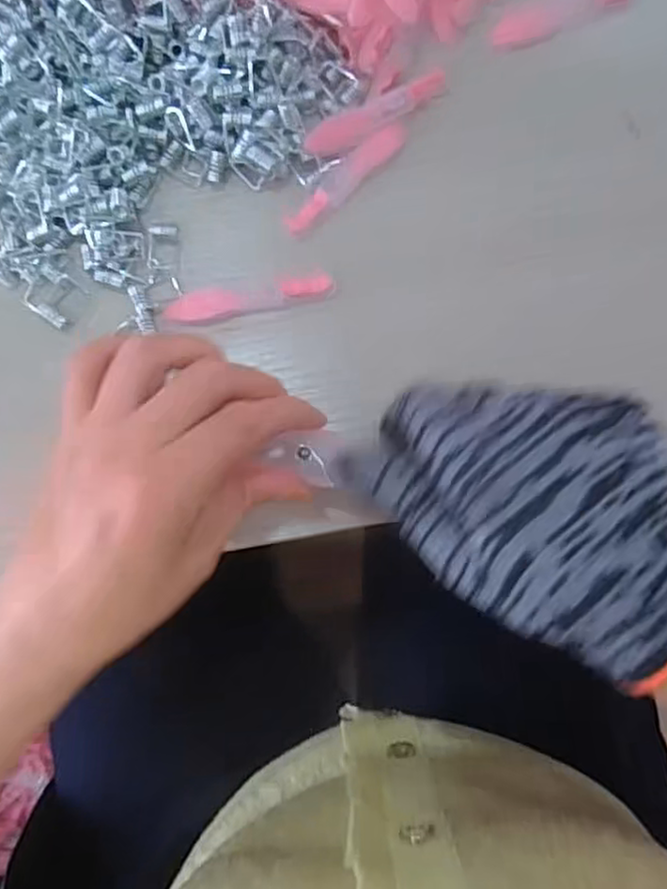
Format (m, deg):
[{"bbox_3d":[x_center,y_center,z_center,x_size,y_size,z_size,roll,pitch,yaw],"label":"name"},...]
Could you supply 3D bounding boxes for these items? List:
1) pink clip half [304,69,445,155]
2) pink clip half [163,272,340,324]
[{"bbox_3d":[0.020,-0.156,0.311,0.073,0.005,0.013,-28,80,-4],"label":"pink clip half"},{"bbox_3d":[-0.039,-0.069,0.306,0.077,0.009,0.016,-10,79,-1],"label":"pink clip half"}]

